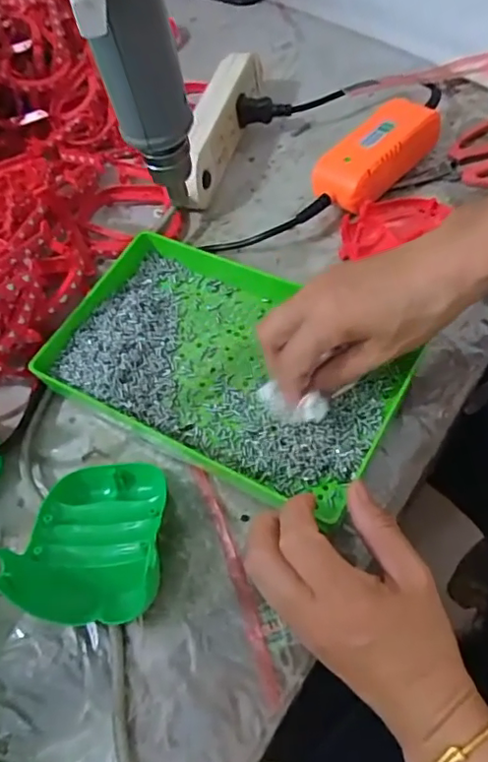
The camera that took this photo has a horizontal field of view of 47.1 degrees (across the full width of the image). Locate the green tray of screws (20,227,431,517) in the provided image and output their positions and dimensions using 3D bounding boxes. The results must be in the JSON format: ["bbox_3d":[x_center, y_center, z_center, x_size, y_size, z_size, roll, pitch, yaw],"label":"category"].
[{"bbox_3d":[-0.015,-0.015,0.402,0.242,0.029,0.146,28,67,14],"label":"green tray of screws"}]

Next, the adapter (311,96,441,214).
[{"bbox_3d":[0.115,-0.198,0.487,0.056,0.031,0.123,36,71,25],"label":"adapter"}]

